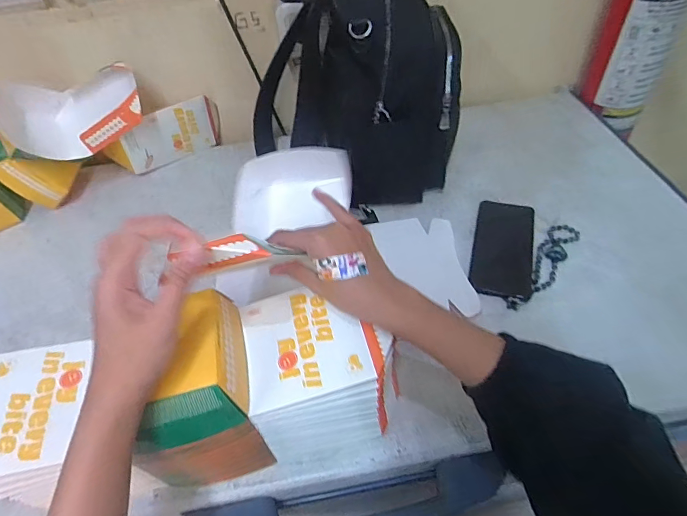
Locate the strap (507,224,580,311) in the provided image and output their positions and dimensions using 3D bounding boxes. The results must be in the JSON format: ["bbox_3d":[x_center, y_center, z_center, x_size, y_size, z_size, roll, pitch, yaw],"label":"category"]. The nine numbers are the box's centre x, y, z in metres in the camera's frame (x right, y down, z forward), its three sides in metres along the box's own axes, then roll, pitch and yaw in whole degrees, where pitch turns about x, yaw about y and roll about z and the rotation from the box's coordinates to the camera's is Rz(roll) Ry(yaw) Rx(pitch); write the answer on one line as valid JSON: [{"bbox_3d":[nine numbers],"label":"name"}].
[{"bbox_3d":[0.262,0.011,0.548,0.037,0.010,0.167,29,58,25],"label":"strap"}]

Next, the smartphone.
[{"bbox_3d":[0.217,-0.017,0.568,0.077,0.015,0.160,11,52,14],"label":"smartphone"}]

